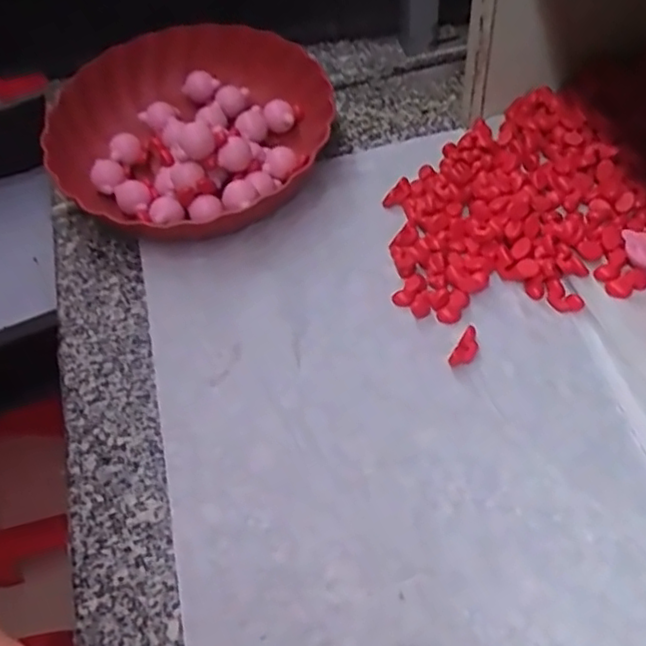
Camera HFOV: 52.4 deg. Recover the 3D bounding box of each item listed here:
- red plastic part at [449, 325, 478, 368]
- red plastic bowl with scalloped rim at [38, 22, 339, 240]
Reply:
[{"bbox_3d":[0.101,0.019,0.461,0.014,0.014,0.031,25,62,21],"label":"red plastic part"},{"bbox_3d":[-0.125,-0.175,0.569,0.244,0.066,0.230,-3,56,4],"label":"red plastic bowl with scalloped rim"}]

